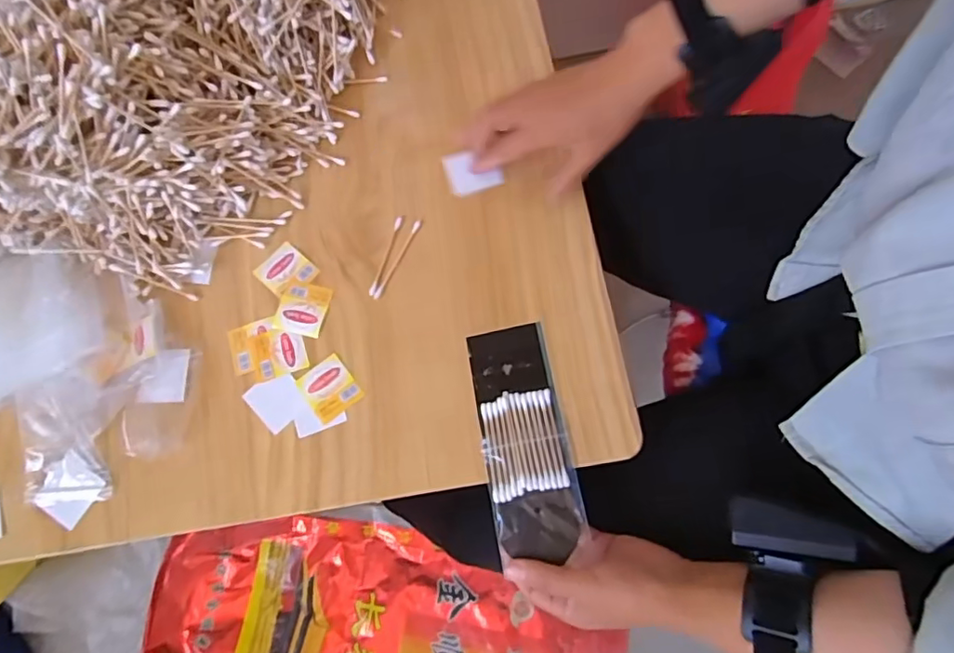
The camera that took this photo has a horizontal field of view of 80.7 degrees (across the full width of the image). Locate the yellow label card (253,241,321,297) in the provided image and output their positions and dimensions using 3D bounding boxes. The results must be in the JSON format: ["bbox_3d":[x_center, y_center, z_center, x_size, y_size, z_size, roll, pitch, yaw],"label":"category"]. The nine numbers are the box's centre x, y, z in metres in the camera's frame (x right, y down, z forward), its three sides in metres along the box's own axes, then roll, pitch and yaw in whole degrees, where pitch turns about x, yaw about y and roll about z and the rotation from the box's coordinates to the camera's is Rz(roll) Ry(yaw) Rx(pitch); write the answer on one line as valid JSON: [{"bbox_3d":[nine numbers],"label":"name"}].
[{"bbox_3d":[-0.158,-0.045,0.466,0.042,0.004,0.039,41,78,12],"label":"yellow label card"}]

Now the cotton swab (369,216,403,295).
[{"bbox_3d":[-0.074,-0.059,0.458,0.006,0.004,0.071,17,74,6],"label":"cotton swab"}]

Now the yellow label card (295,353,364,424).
[{"bbox_3d":[-0.115,0.047,0.437,0.039,0.004,0.043,-36,76,-9],"label":"yellow label card"}]

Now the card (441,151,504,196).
[{"bbox_3d":[-0.004,-0.135,0.485,0.044,0.008,0.040,-17,73,-4],"label":"card"}]

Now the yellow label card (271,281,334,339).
[{"bbox_3d":[-0.142,-0.015,0.456,0.040,0.004,0.041,15,74,6],"label":"yellow label card"}]

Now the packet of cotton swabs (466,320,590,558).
[{"bbox_3d":[0.035,0.082,0.421,0.062,0.012,0.169,-10,73,-2],"label":"packet of cotton swabs"}]

